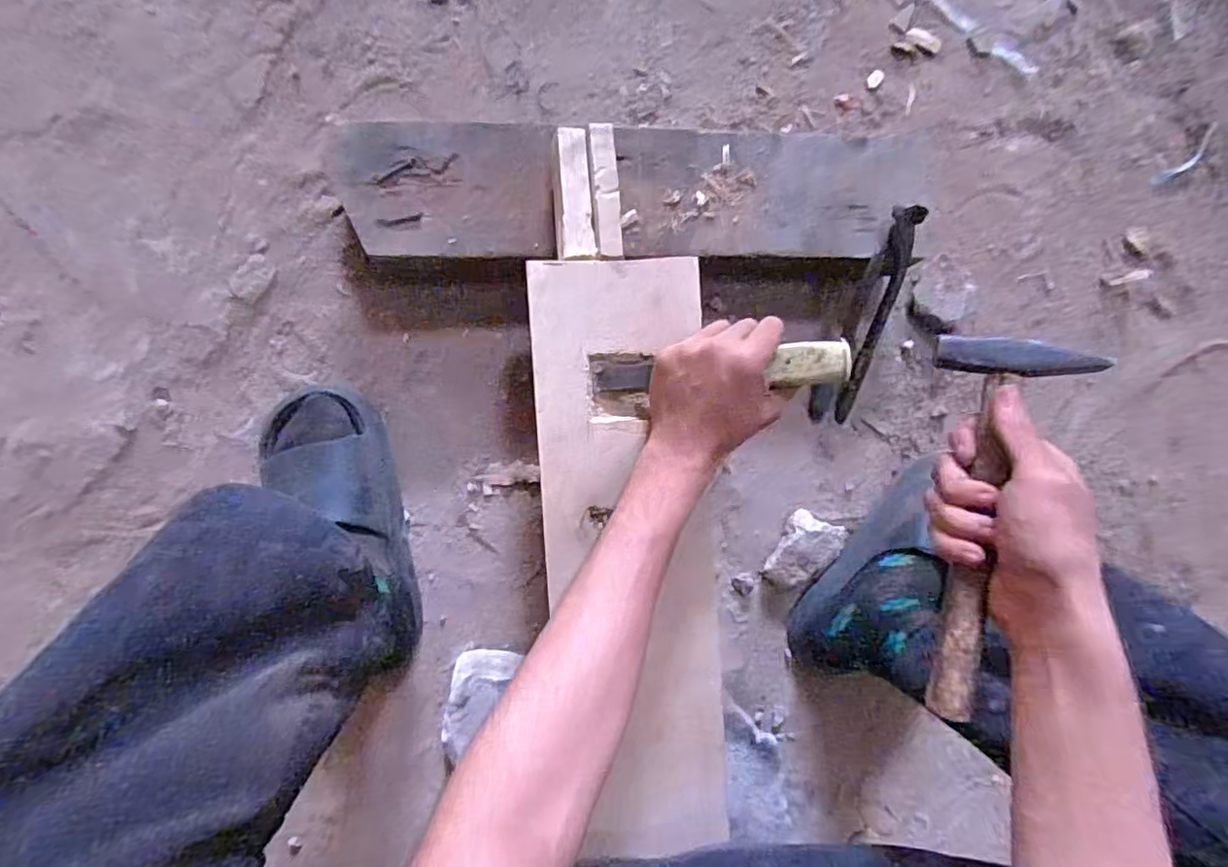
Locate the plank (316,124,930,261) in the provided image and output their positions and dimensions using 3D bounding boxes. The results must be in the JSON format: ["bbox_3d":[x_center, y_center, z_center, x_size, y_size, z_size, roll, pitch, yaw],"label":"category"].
[{"bbox_3d":[0.033,-0.211,0.528,0.504,0.030,0.110,-2,90,-7],"label":"plank"}]

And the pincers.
[{"bbox_3d":[0.249,-0.111,0.590,0.053,0.022,0.213,10,116,-7],"label":"pincers"}]

